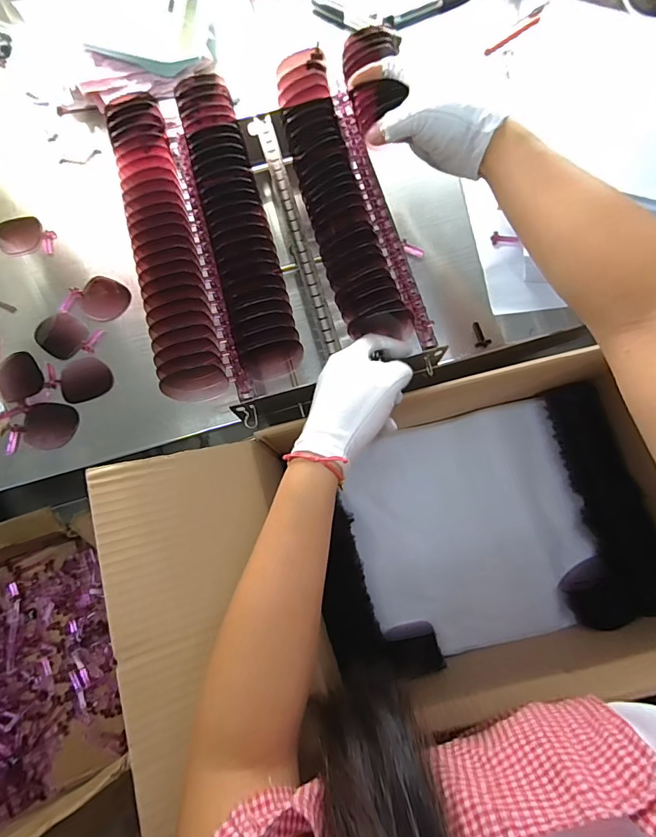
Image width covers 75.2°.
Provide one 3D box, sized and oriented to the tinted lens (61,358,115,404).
[{"bbox_3d":[-0.259,-0.042,0.458,0.051,0.011,0.043,-22,77,-4],"label":"tinted lens"}]

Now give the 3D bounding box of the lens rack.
[{"bbox_3d":[-0.045,-0.178,0.404,0.267,0.073,0.323,-15,76,-2],"label":"lens rack"}]

